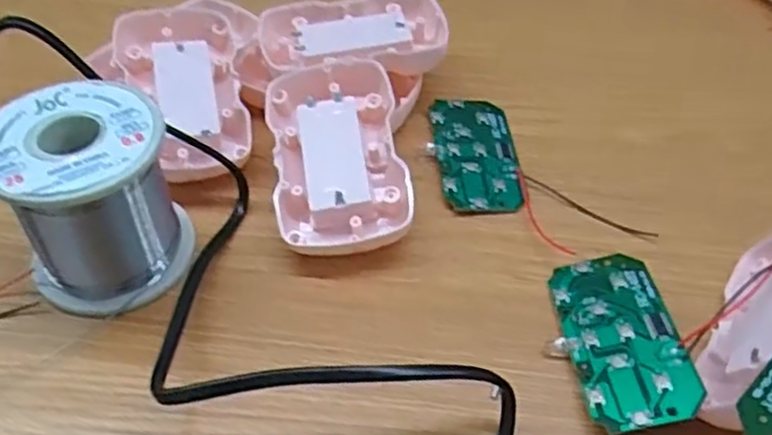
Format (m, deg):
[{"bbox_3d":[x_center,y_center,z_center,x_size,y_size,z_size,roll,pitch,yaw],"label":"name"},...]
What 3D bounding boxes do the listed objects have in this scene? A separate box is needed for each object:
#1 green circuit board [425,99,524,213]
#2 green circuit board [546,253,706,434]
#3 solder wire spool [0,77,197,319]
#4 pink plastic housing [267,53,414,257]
[{"bbox_3d":[0.041,-0.030,0.337,0.039,0.004,0.073,-1,47,-1],"label":"green circuit board"},{"bbox_3d":[0.082,0.042,0.262,0.040,0.004,0.073,-15,41,6],"label":"green circuit board"},{"bbox_3d":[-0.109,-0.007,0.275,0.060,0.064,0.059,0,47,0],"label":"solder wire spool"},{"bbox_3d":[-0.020,-0.025,0.312,0.053,0.019,0.089,-8,63,-5],"label":"pink plastic housing"}]

